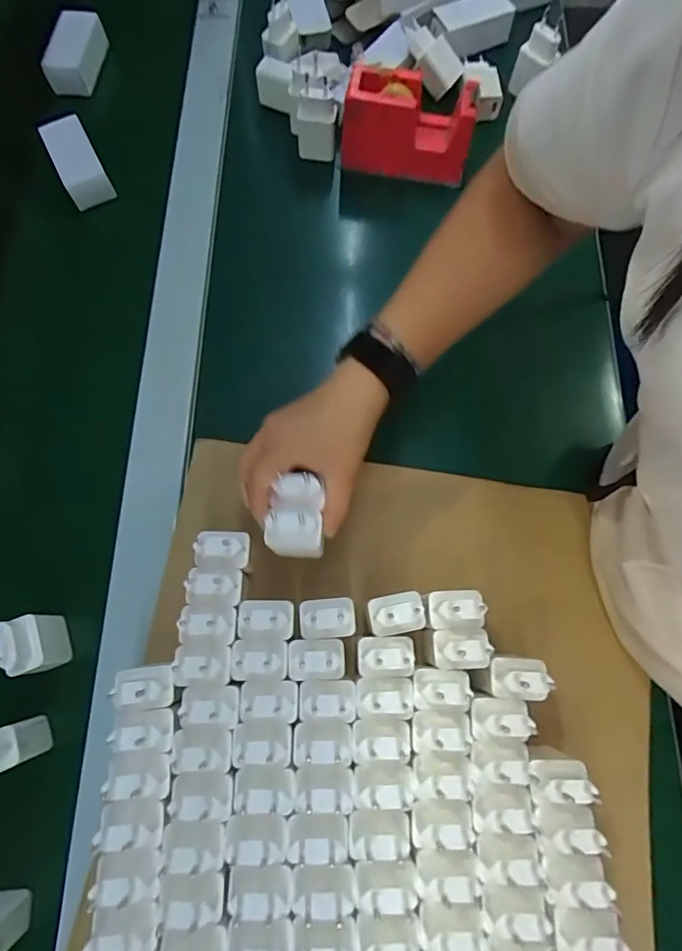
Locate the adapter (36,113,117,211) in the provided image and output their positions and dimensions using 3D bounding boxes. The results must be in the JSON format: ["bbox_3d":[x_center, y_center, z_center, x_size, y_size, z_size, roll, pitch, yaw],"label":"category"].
[{"bbox_3d":[-0.284,-0.337,0.529,0.044,0.044,0.082,-27,76,-9],"label":"adapter"}]

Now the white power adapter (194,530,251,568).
[{"bbox_3d":[-0.087,0.052,0.355,0.037,0.026,0.027,0,74,-1],"label":"white power adapter"}]

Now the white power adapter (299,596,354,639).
[{"bbox_3d":[-0.010,0.099,0.341,0.039,0.032,0.027,-4,74,-2],"label":"white power adapter"}]

